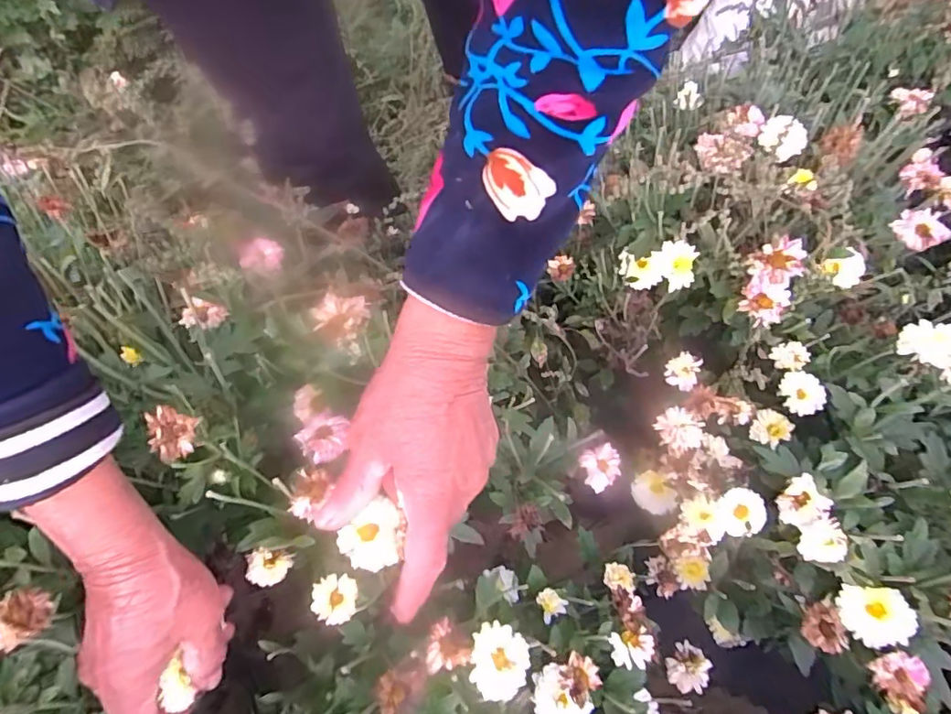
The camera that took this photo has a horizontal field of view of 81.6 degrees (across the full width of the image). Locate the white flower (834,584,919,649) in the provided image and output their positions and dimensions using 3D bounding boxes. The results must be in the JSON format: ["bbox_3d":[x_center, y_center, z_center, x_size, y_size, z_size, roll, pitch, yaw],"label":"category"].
[{"bbox_3d":[0.257,0.166,0.354,0.040,0.007,0.035,-10,61,28],"label":"white flower"}]

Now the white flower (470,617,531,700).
[{"bbox_3d":[0.013,0.160,0.291,0.030,0.006,0.035,1,62,2],"label":"white flower"}]

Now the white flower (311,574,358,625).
[{"bbox_3d":[-0.081,0.140,0.318,0.024,0.010,0.025,-1,62,1],"label":"white flower"}]

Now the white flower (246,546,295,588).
[{"bbox_3d":[-0.134,0.136,0.357,0.027,0.012,0.022,7,73,-19],"label":"white flower"}]

